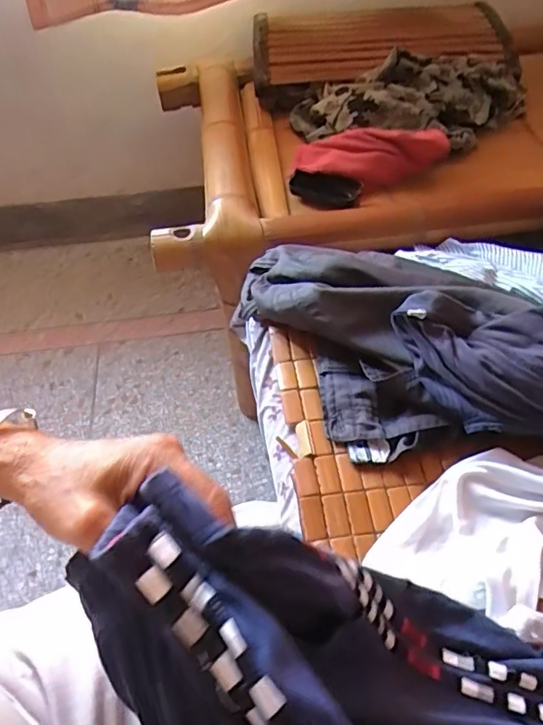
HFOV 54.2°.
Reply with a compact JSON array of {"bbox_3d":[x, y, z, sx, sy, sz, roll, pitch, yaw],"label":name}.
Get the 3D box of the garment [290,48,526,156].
[{"bbox_3d":[0.237,-0.443,0.900,0.406,0.075,0.183,4,52,6],"label":"garment"}]

